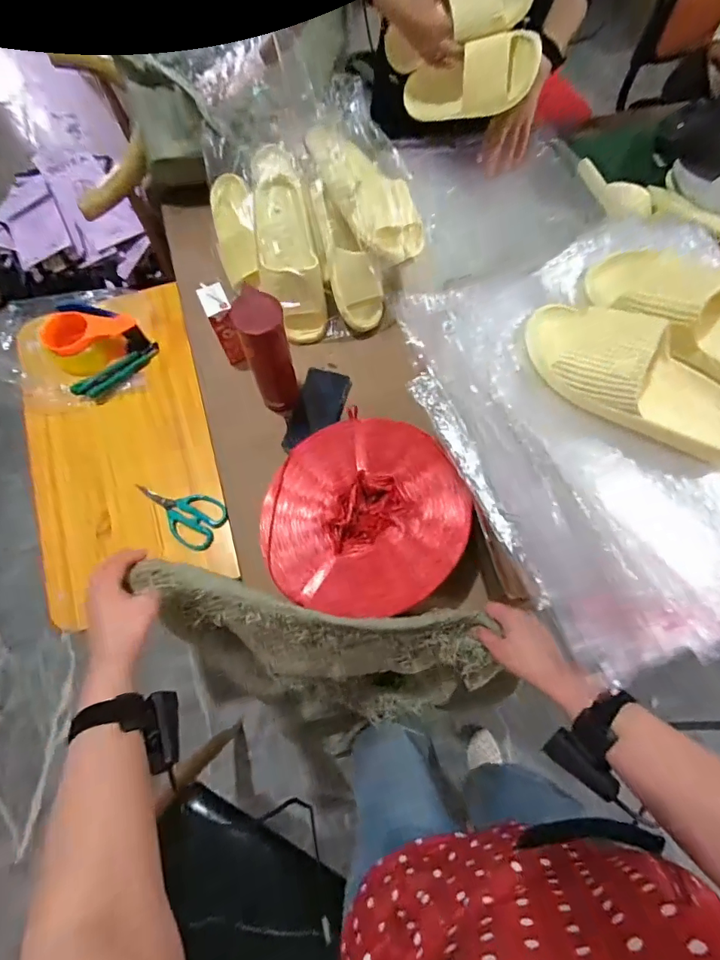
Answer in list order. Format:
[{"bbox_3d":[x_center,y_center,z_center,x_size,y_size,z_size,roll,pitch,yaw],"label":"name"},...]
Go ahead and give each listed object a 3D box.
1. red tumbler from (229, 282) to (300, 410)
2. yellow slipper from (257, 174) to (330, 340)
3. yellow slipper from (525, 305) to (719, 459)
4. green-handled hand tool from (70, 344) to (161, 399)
[{"bbox_3d":[-0.135,-0.178,0.687,0.065,0.193,0.067,-15,72,-6],"label":"red tumbler"},{"bbox_3d":[-0.121,-0.368,0.755,0.099,0.081,0.270,-14,112,-5],"label":"yellow slipper"},{"bbox_3d":[0.282,-0.100,0.444,0.240,0.064,0.095,29,73,9],"label":"yellow slipper"},{"bbox_3d":[-0.429,-0.194,0.803,0.158,0.027,0.032,-39,76,-13],"label":"green-handled hand tool"}]

